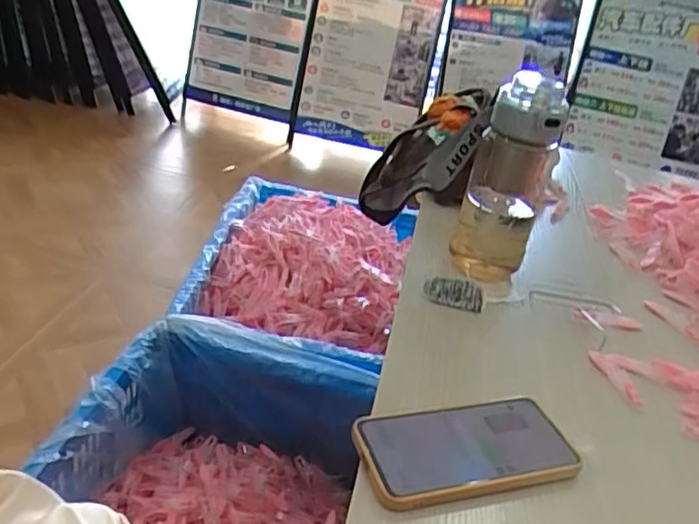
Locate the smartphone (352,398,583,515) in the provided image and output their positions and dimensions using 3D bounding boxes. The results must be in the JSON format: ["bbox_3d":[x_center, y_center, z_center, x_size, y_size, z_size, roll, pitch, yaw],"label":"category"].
[{"bbox_3d":[0.085,0.133,0.456,0.161,0.010,0.075,-2,34,-20],"label":"smartphone"}]

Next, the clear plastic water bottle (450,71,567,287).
[{"bbox_3d":[0.173,-0.079,0.677,0.089,0.217,0.068,20,31,17],"label":"clear plastic water bottle"}]

